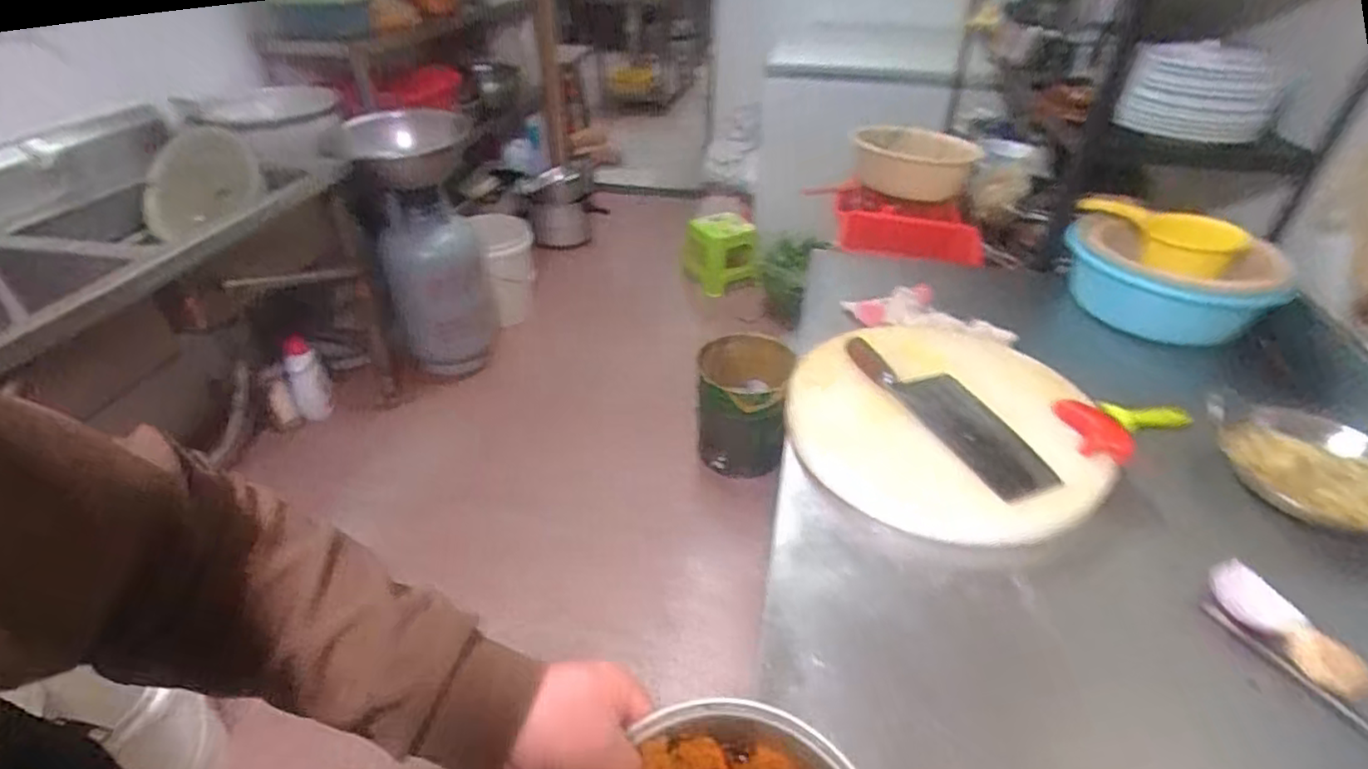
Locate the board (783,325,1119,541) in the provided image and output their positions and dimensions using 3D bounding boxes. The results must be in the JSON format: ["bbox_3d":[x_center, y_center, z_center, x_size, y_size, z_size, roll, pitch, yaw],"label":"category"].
[{"bbox_3d":[0.353,0.020,0.946,0.394,0.031,0.430,2,38,5],"label":"board"}]

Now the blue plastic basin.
[{"bbox_3d":[0.866,-0.211,1.223,0.294,0.150,0.294,-1,38,1],"label":"blue plastic basin"}]

